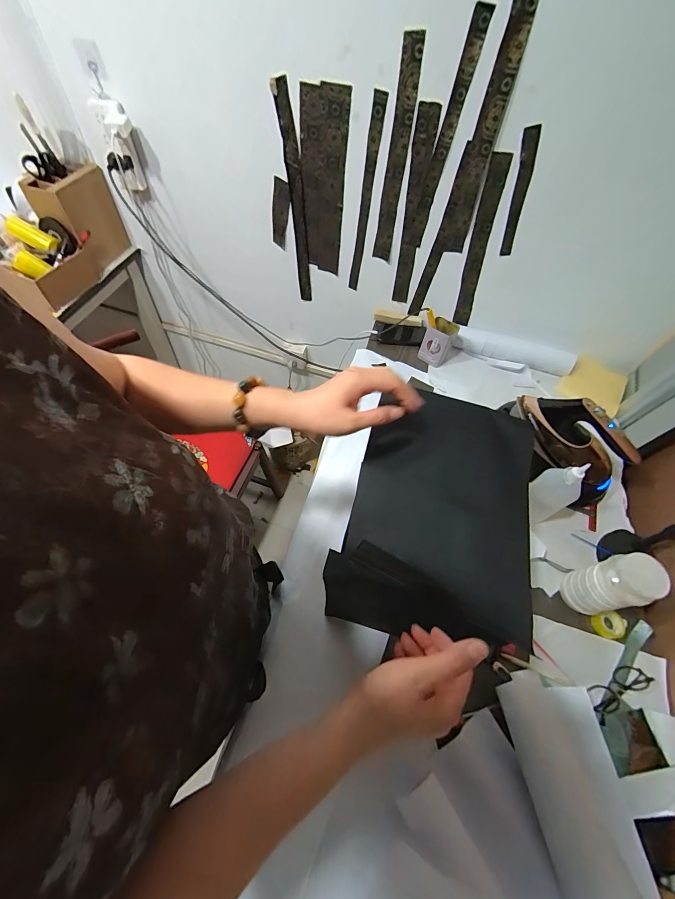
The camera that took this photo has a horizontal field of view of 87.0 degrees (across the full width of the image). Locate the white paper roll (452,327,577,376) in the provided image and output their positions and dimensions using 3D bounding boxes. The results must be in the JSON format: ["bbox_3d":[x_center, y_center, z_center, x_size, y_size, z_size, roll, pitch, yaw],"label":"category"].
[{"bbox_3d":[0.501,-0.285,1.028,0.336,0.062,0.059,20,59,7],"label":"white paper roll"}]

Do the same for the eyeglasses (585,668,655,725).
[{"bbox_3d":[0.489,0.421,0.622,0.129,0.022,0.046,-21,63,-16],"label":"eyeglasses"}]

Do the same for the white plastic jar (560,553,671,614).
[{"bbox_3d":[0.487,0.245,0.642,0.065,0.182,0.076,-11,60,-11],"label":"white plastic jar"}]

